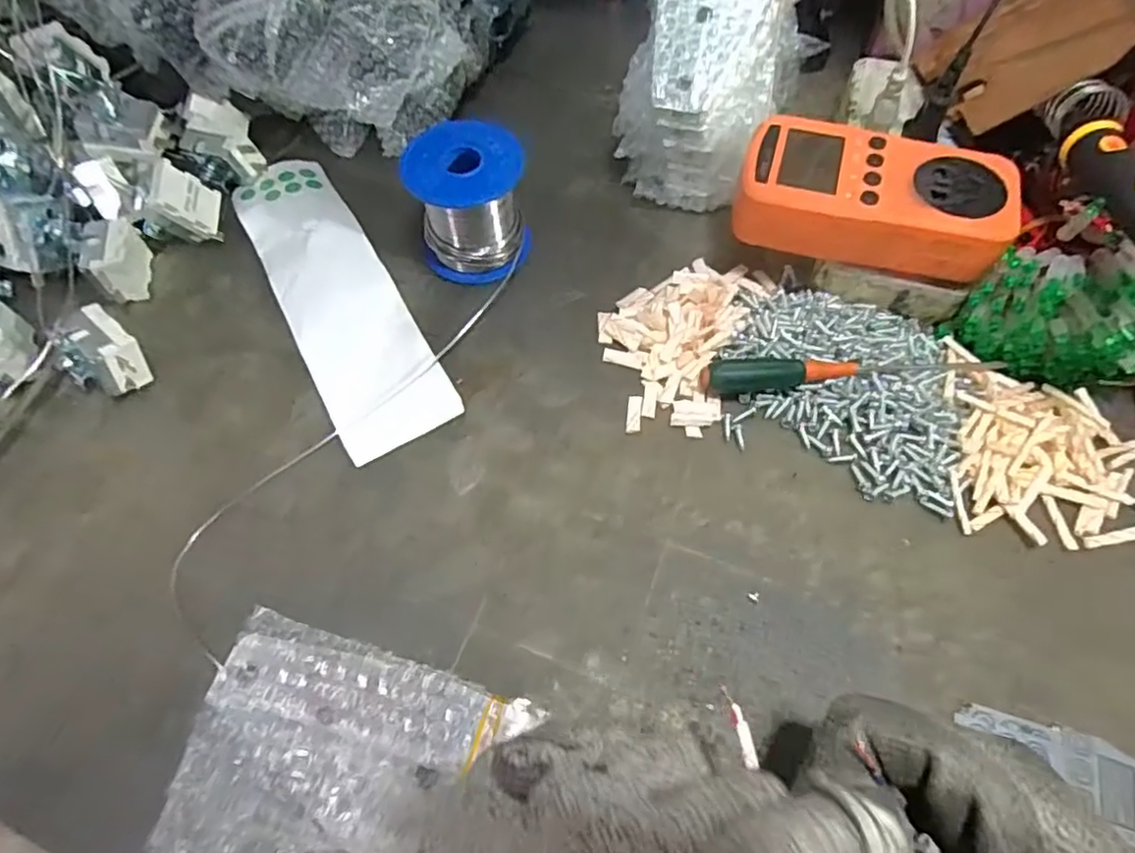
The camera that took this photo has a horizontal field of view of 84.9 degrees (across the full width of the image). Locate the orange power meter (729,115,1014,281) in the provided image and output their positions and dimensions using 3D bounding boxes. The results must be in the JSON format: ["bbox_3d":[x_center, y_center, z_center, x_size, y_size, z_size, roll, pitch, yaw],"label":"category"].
[{"bbox_3d":[0.152,-0.115,0.313,0.124,0.038,0.062,17,64,10],"label":"orange power meter"}]

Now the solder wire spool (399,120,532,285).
[{"bbox_3d":[-0.054,-0.123,0.345,0.060,0.061,0.055,-2,62,0],"label":"solder wire spool"}]

